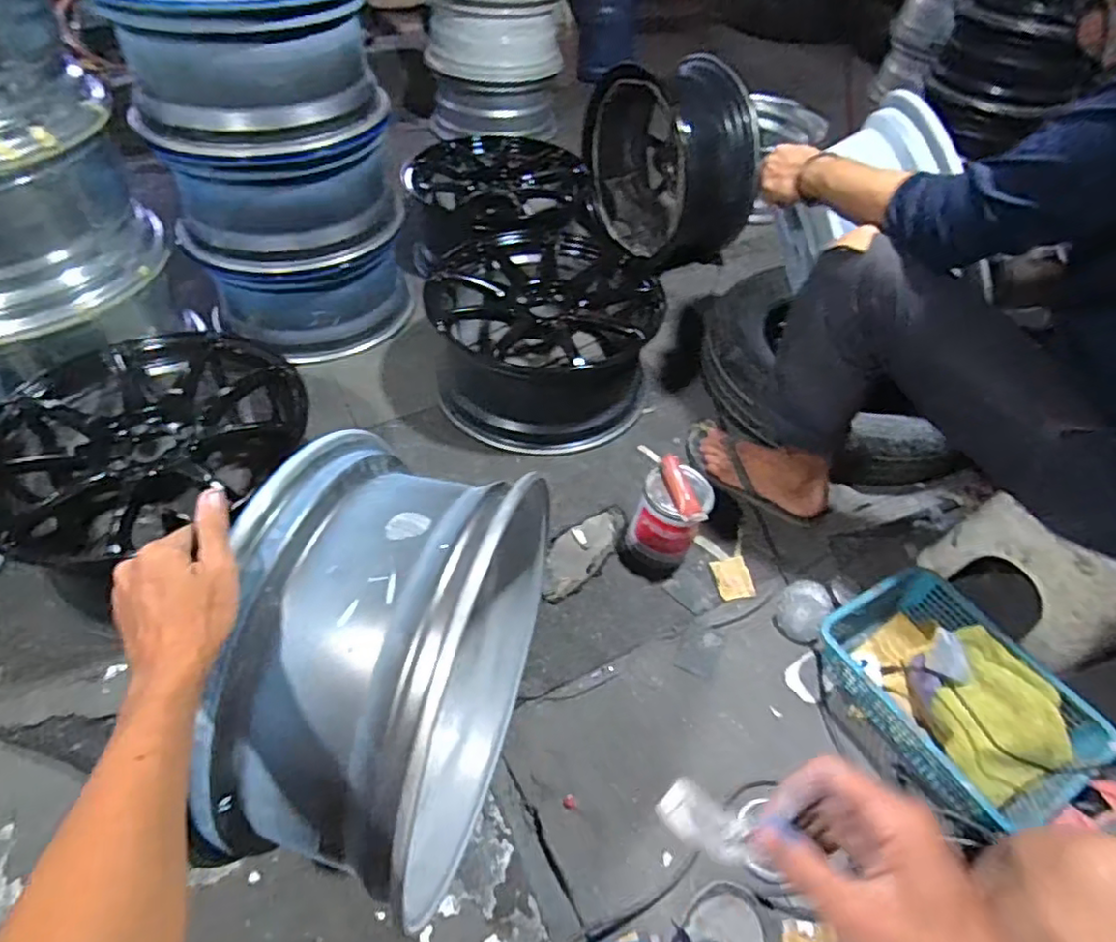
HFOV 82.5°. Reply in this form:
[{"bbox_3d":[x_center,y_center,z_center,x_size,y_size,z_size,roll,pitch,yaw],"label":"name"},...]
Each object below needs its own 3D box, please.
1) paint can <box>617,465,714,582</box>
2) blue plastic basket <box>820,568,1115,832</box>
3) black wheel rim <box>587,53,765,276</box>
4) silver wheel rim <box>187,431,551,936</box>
[{"bbox_3d":[0.167,0.077,0.991,0.108,0.141,0.117,2,49,-2],"label":"paint can"},{"bbox_3d":[0.525,0.303,0.862,0.225,0.108,0.307,-19,53,-19],"label":"blue plastic basket"},{"bbox_3d":[0.230,-0.743,1.486,0.228,0.402,0.455,-20,53,-20],"label":"black wheel rim"},{"bbox_3d":[-0.159,0.191,0.658,0.211,0.424,0.390,13,50,8],"label":"silver wheel rim"}]

